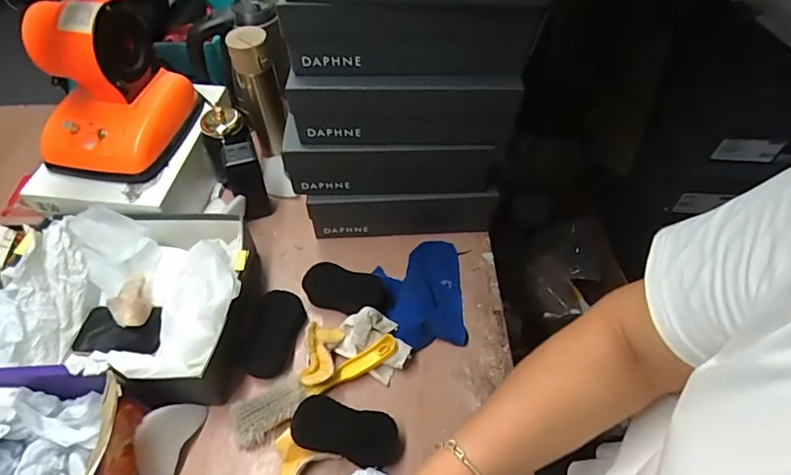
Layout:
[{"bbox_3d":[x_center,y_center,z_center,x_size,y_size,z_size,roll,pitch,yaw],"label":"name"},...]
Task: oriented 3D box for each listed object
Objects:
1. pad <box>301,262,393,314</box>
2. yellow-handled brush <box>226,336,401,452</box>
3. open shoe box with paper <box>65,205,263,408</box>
[{"bbox_3d":[-0.073,0.078,0.717,0.130,0.034,0.063,13,54,9],"label":"pad"},{"bbox_3d":[-0.111,0.190,0.639,0.232,0.033,0.062,-28,58,-20],"label":"yellow-handled brush"},{"bbox_3d":[-0.332,0.089,0.658,0.259,0.124,0.259,1,53,0],"label":"open shoe box with paper"}]

